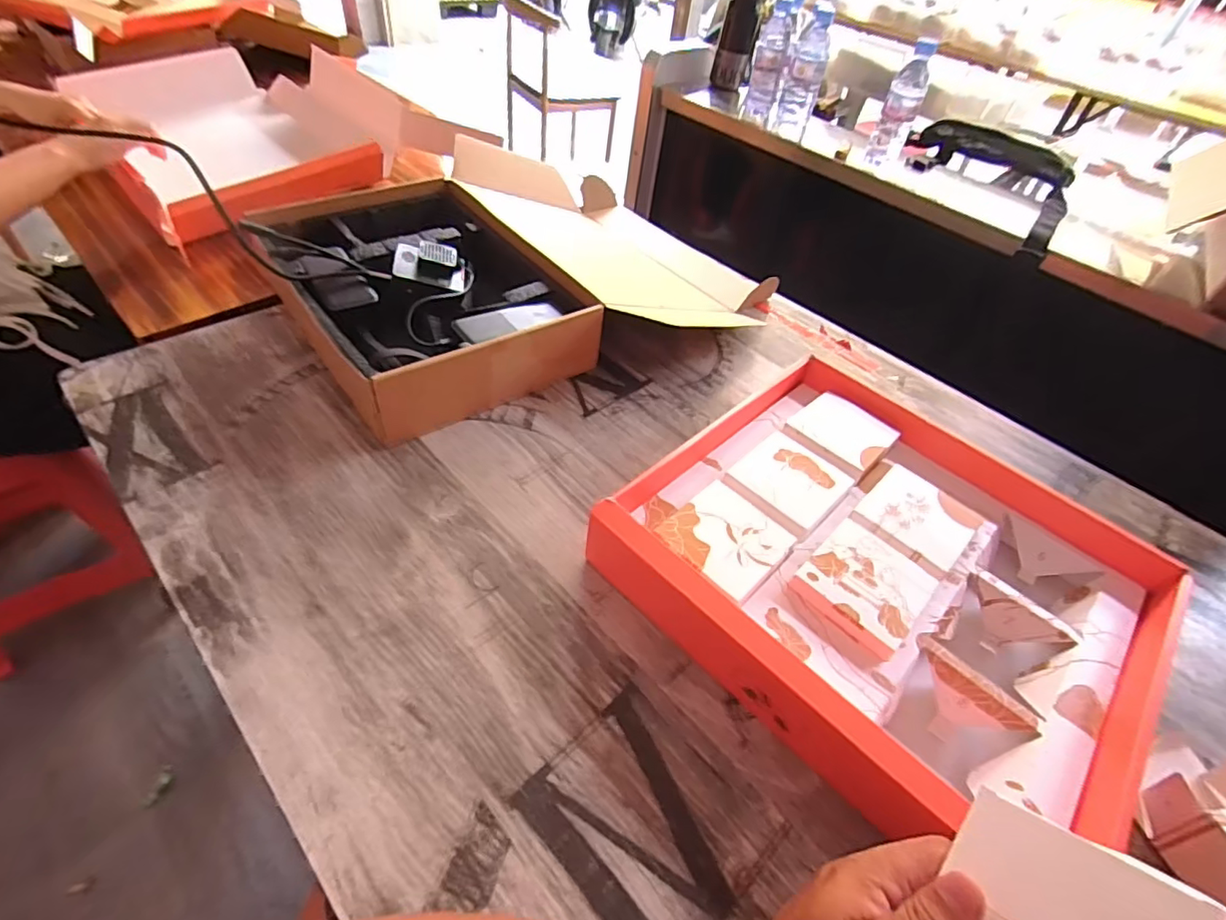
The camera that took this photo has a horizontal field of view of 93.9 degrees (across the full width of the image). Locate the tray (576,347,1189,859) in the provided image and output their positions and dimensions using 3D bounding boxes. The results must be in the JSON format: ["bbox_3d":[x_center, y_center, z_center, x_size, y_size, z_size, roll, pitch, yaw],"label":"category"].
[{"bbox_3d":[0.223,0.082,0.472,0.362,0.066,0.351,39,54,25],"label":"tray"}]

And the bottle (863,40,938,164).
[{"bbox_3d":[0.479,-0.583,0.953,0.059,0.170,0.051,20,48,9],"label":"bottle"}]

